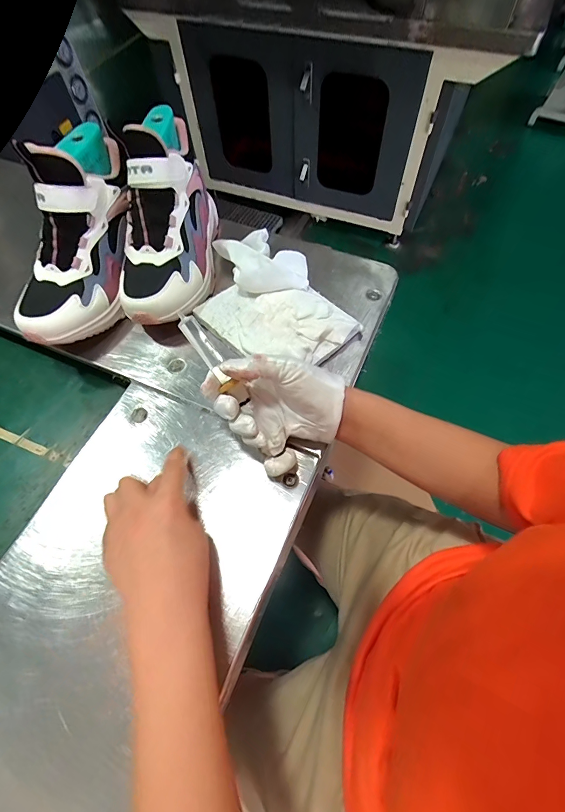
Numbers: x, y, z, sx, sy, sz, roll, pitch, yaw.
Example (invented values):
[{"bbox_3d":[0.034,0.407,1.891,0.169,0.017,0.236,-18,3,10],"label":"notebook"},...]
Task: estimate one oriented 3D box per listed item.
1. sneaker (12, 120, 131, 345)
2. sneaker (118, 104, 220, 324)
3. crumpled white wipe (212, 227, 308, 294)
[{"bbox_3d":[-0.234,-0.194,0.413,0.084,0.106,0.244,11,94,9],"label":"sneaker"},{"bbox_3d":[-0.145,-0.223,0.437,0.105,0.140,0.230,-4,62,1],"label":"sneaker"},{"bbox_3d":[-0.023,-0.187,0.461,0.095,0.041,0.111,-25,64,-10],"label":"crumpled white wipe"}]

